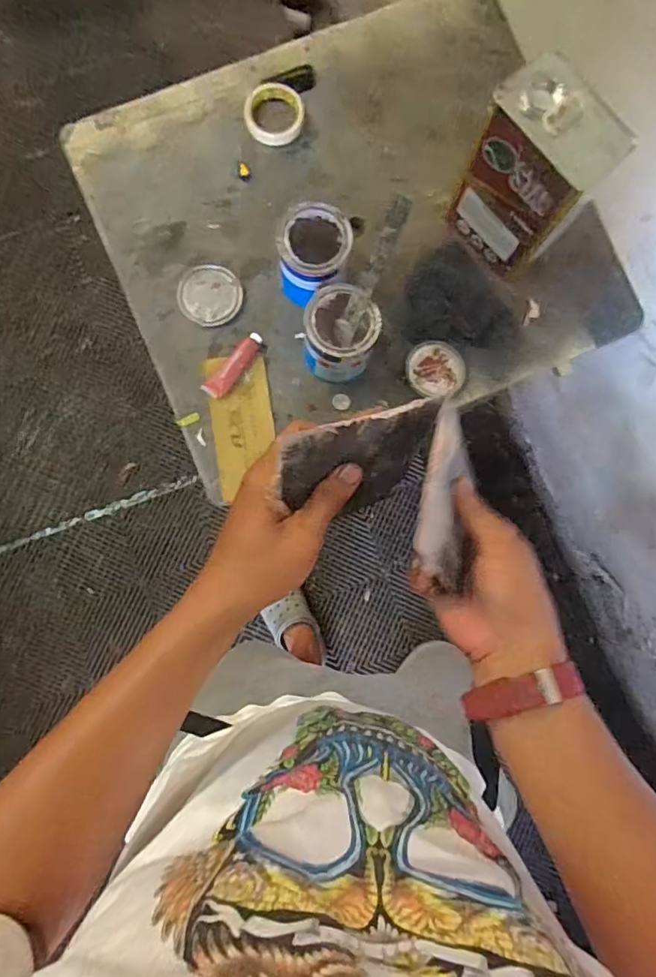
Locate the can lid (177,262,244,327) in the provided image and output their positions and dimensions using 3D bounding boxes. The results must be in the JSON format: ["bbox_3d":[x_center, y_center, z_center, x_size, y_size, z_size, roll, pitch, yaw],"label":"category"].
[{"bbox_3d":[-0.188,-0.308,0.877,0.094,0.004,0.096,0,92,-12],"label":"can lid"}]

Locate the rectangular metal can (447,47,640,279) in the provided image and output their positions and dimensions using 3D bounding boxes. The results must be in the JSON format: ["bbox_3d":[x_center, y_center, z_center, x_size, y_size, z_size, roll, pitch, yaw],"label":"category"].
[{"bbox_3d":[0.285,-0.431,0.771,0.110,0.229,0.161,-41,86,-5],"label":"rectangular metal can"}]

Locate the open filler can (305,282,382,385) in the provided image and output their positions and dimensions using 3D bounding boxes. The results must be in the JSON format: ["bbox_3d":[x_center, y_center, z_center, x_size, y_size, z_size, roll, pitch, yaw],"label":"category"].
[{"bbox_3d":[0.017,-0.226,0.822,0.104,0.113,0.107,0,84,-1],"label":"open filler can"}]

